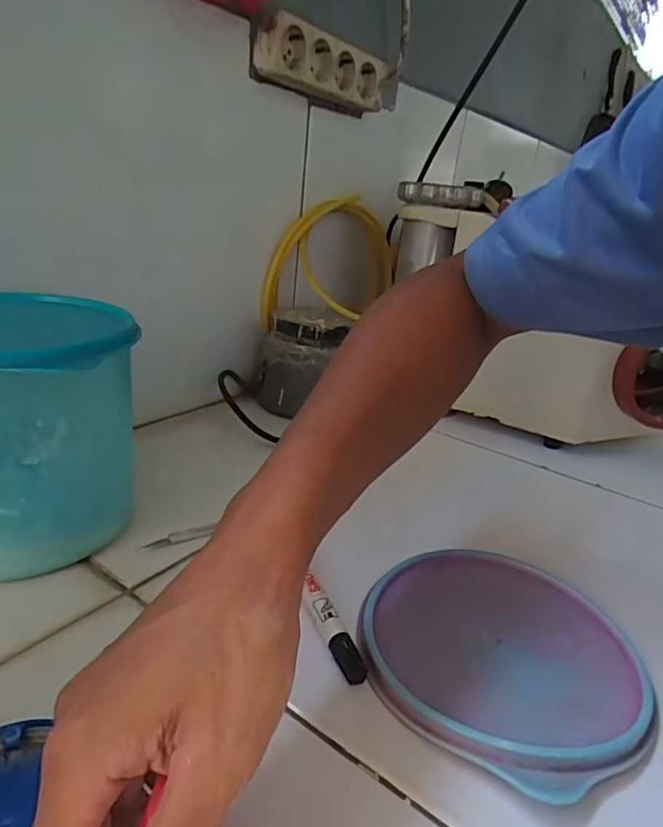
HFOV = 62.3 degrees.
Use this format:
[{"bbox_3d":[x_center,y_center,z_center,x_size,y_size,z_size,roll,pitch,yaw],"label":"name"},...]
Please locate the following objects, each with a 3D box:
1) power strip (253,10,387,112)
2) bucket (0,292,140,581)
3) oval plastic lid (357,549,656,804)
[{"bbox_3d":[-0.009,-0.390,0.616,0.043,0.058,0.200,22,27,35],"label":"power strip"},{"bbox_3d":[-0.217,0.009,0.379,0.152,0.160,0.153,-2,23,-18],"label":"bucket"},{"bbox_3d":[0.099,0.139,0.331,0.160,0.016,0.158,19,26,30],"label":"oval plastic lid"}]

